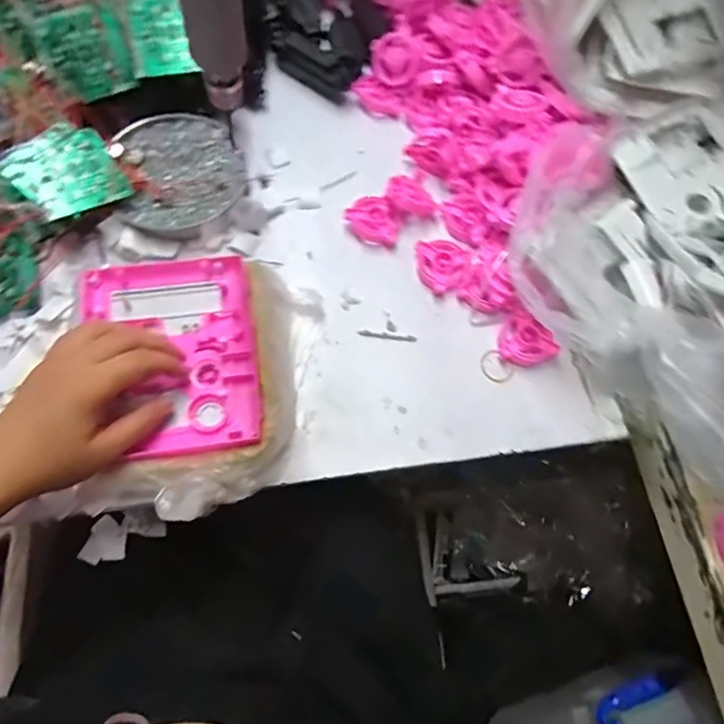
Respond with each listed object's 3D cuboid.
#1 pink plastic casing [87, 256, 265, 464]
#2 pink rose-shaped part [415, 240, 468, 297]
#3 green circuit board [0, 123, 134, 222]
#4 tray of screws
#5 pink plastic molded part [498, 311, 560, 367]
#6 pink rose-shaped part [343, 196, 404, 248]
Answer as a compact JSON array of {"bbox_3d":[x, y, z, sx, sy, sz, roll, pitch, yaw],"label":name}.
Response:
[{"bbox_3d":[-0.149,-0.006,0.407,0.129,0.018,0.165,-10,71,-7],"label":"pink plastic casing"},{"bbox_3d":[0.077,-0.094,0.484,0.049,0.013,0.053,-31,74,-13],"label":"pink rose-shaped part"},{"bbox_3d":[-0.257,-0.167,0.449,0.075,0.009,0.086,47,63,-11],"label":"green circuit board"},{"bbox_3d":[-0.176,-0.185,0.493,0.117,0.021,0.129,-12,71,-7],"label":"tray of screws"},{"bbox_3d":[0.152,-0.021,0.463,0.051,0.016,0.050,1,70,-3],"label":"pink plastic molded part"},{"bbox_3d":[0.014,-0.138,0.498,0.046,0.014,0.052,-41,77,-16],"label":"pink rose-shaped part"}]

